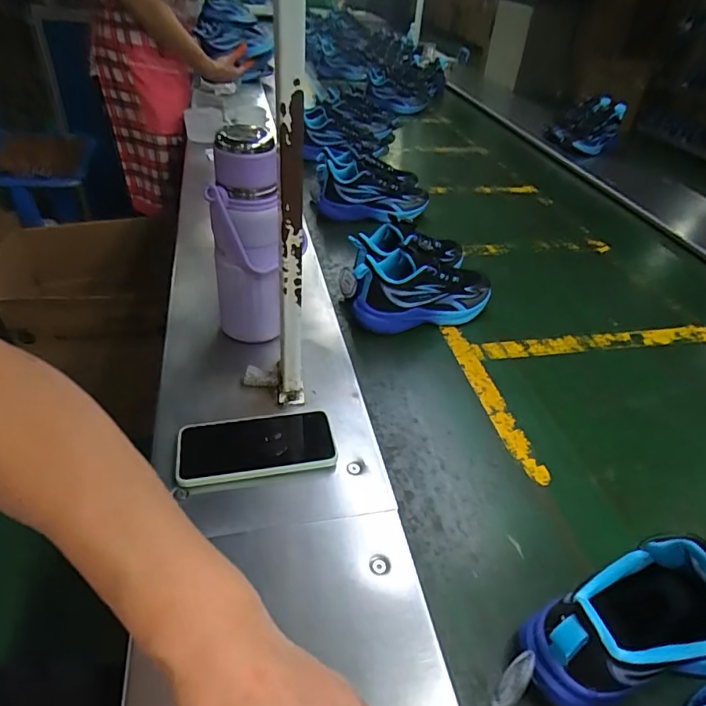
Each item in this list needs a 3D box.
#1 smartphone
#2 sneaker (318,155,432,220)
[{"bbox_3d":[-0.102,0.099,0.540,0.163,0.017,0.081,-4,40,-13],"label":"smartphone"},{"bbox_3d":[0.039,-0.327,1.048,0.231,0.111,0.102,5,39,-3],"label":"sneaker"}]

